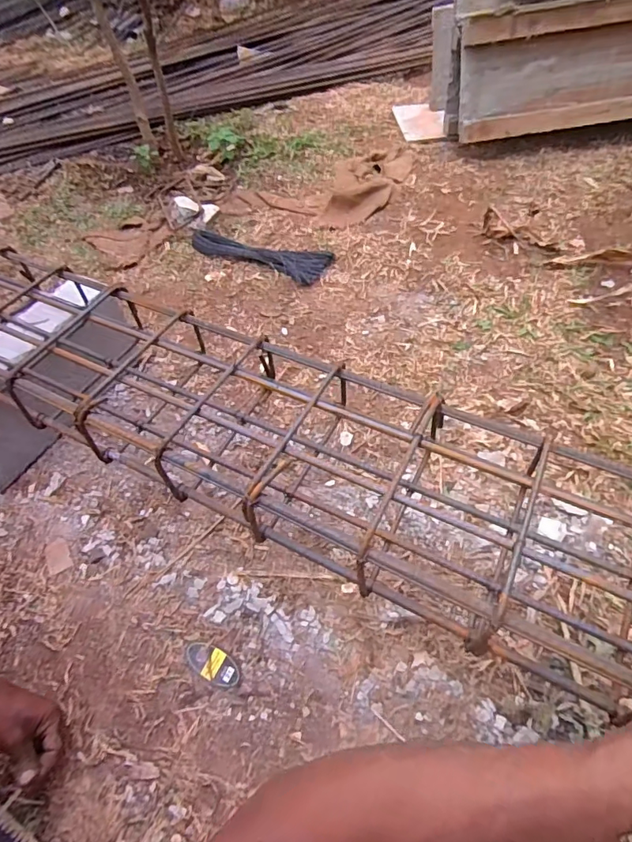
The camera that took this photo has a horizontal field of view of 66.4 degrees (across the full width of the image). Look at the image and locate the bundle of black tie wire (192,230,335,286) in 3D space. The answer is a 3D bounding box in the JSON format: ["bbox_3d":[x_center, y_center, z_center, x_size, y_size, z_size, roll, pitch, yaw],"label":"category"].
[{"bbox_3d":[-0.155,-0.453,1.276,0.416,0.039,0.118,25,59,21],"label":"bundle of black tie wire"}]

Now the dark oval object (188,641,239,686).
[{"bbox_3d":[-0.148,0.350,0.694,0.086,0.004,0.040,21,57,19],"label":"dark oval object"}]

